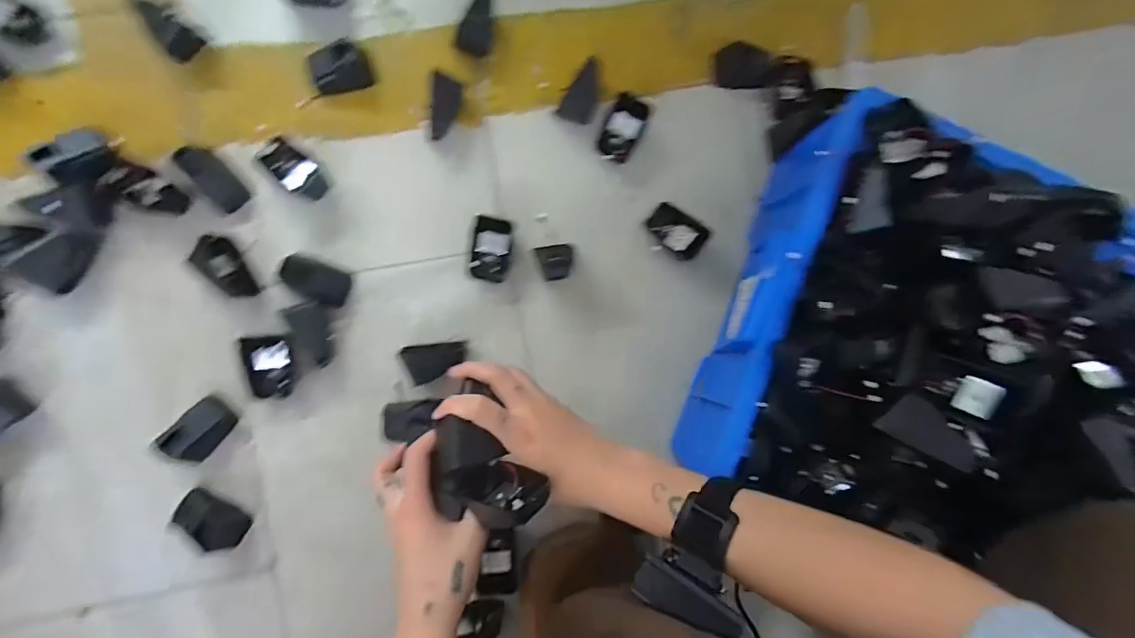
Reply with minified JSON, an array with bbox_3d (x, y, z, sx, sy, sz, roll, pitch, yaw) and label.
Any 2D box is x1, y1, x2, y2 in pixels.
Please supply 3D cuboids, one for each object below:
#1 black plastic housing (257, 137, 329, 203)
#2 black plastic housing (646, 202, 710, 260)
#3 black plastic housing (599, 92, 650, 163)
[{"bbox_3d":[-0.287,-0.156,0.502,0.067,0.029,0.037,37,84,-3],"label":"black plastic housing"},{"bbox_3d":[0.120,-0.097,0.530,0.063,0.024,0.038,38,84,-3],"label":"black plastic housing"},{"bbox_3d":[0.061,-0.208,0.525,0.040,0.018,0.067,25,85,-4],"label":"black plastic housing"}]

